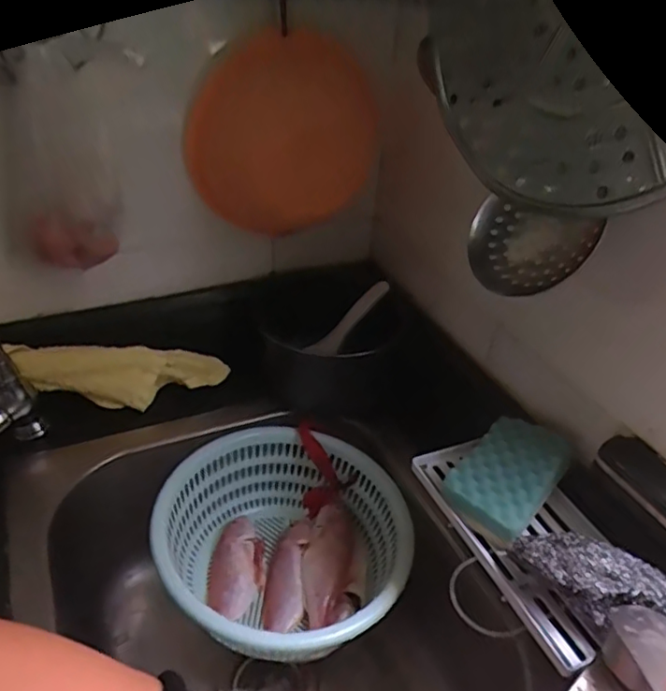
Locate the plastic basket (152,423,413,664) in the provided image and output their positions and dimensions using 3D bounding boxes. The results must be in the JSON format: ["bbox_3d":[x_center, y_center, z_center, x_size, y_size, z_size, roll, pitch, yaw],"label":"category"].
[{"bbox_3d":[-0.048,0.207,0.623,0.240,0.116,0.244,3,36,-3],"label":"plastic basket"}]

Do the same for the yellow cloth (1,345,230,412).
[{"bbox_3d":[-0.255,0.033,0.649,0.277,0.070,0.016,6,8,-28],"label":"yellow cloth"}]

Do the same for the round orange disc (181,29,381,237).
[{"bbox_3d":[-0.057,-0.237,0.712,0.241,0.241,0.041,-9,49,-29],"label":"round orange disc"}]

